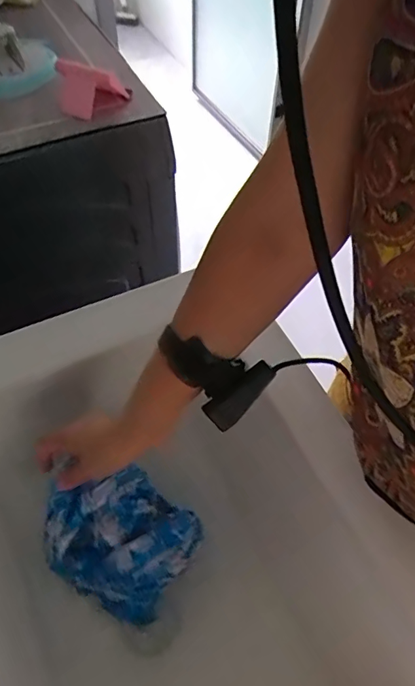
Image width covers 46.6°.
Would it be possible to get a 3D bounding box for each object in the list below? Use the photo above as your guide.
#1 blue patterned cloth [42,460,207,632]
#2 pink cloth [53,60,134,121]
[{"bbox_3d":[-0.091,0.200,0.504,0.138,0.097,0.125,32,60,19],"label":"blue patterned cloth"},{"bbox_3d":[-0.176,-0.396,0.758,0.106,0.062,0.096,-8,55,-7],"label":"pink cloth"}]

